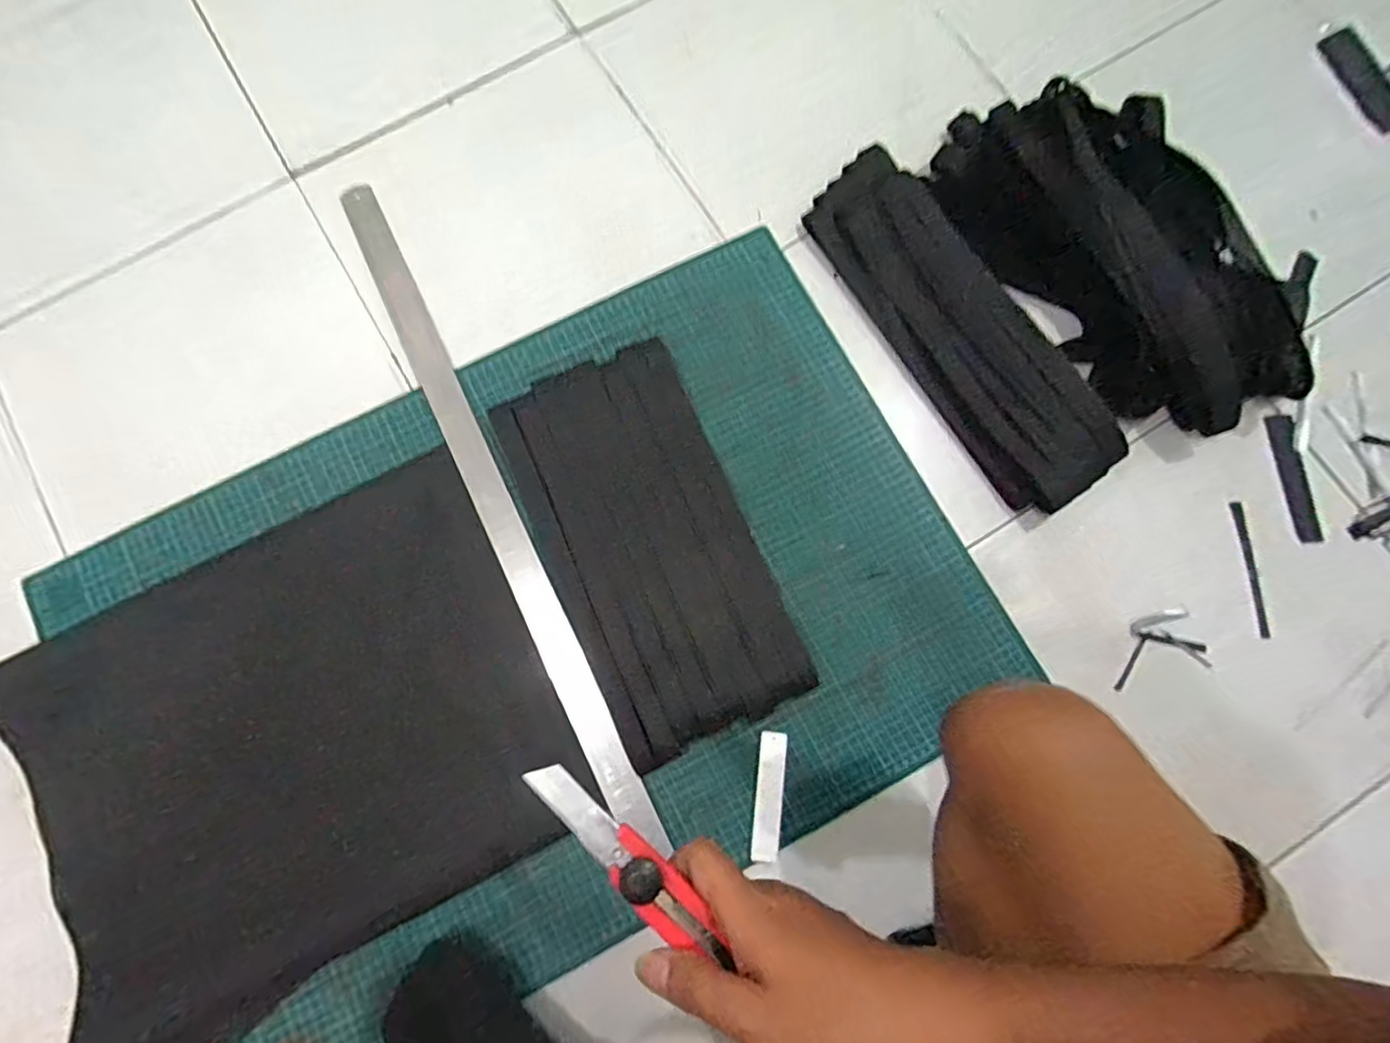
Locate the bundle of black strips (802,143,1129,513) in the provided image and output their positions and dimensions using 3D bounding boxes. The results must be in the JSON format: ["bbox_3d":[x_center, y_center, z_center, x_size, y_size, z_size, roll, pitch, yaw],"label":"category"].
[{"bbox_3d":[0.282,-0.223,0.679,0.136,0.059,0.452,-29,80,-5],"label":"bundle of black strips"}]

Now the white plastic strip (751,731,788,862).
[{"bbox_3d":[0.072,0.265,0.607,0.025,0.006,0.116,7,79,2],"label":"white plastic strip"}]

